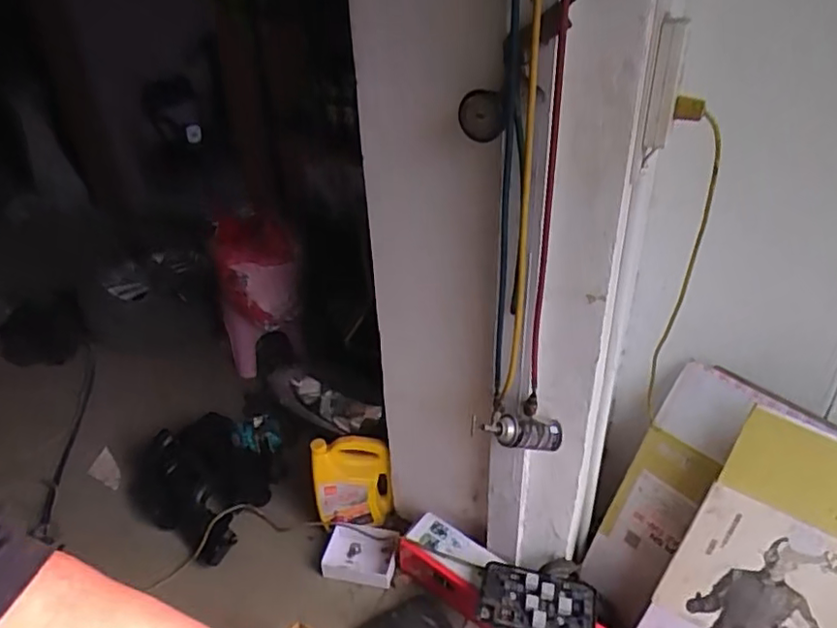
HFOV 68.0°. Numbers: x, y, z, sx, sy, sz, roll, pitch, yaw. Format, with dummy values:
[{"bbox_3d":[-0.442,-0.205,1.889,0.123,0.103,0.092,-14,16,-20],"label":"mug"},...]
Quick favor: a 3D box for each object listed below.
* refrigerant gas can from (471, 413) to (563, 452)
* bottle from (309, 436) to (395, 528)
[{"bbox_3d":[0.193,0.230,1.195,0.190,0.059,0.050,12,30,-19],"label":"refrigerant gas can"},{"bbox_3d":[-0.176,0.451,1.669,0.203,0.255,0.118,-6,33,-5],"label":"bottle"}]

